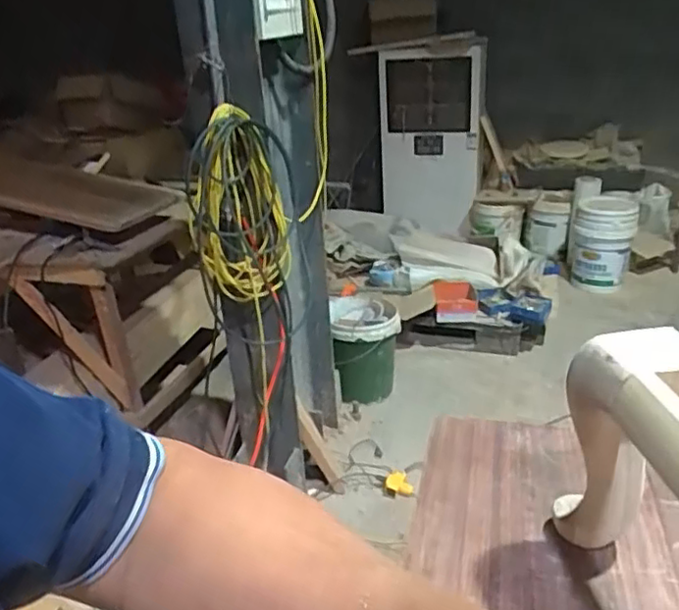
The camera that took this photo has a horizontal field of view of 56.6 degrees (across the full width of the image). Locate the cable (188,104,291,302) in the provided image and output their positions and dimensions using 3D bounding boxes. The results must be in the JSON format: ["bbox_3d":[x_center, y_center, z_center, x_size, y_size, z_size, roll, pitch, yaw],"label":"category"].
[{"bbox_3d":[-0.252,-0.236,1.578,0.235,0.454,0.096,-7,25,-6],"label":"cable"}]

